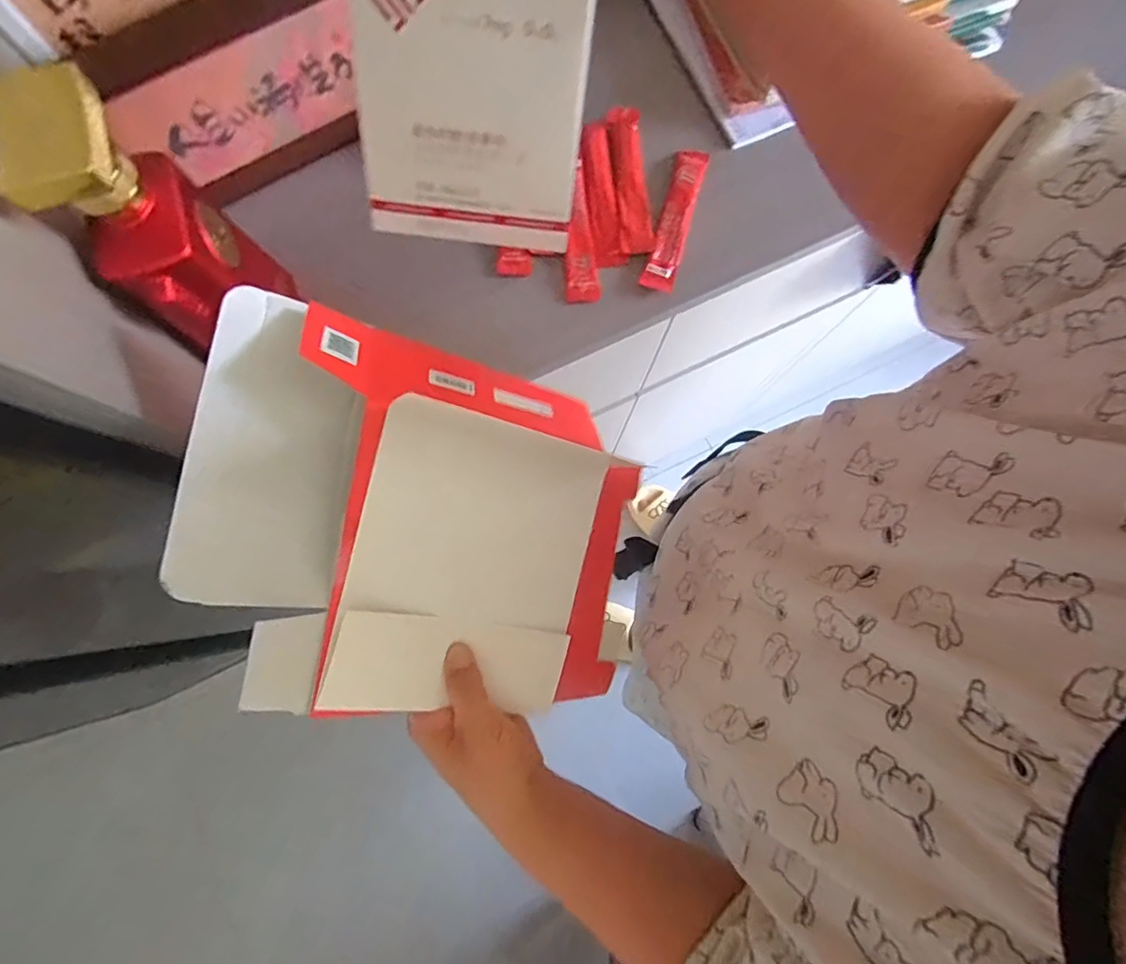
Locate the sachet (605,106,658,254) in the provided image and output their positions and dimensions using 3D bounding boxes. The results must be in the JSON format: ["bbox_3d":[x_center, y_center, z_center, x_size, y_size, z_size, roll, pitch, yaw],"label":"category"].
[{"bbox_3d":[0.061,-0.275,0.488,0.030,0.007,0.145,-5,79,-2],"label":"sachet"}]

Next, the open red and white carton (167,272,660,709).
[{"bbox_3d":[-0.075,0.025,0.332,0.264,0.039,0.220,13,80,-25],"label":"open red and white carton"}]

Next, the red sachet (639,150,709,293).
[{"bbox_3d":[0.101,-0.237,0.482,0.027,0.007,0.141,17,79,2],"label":"red sachet"}]

